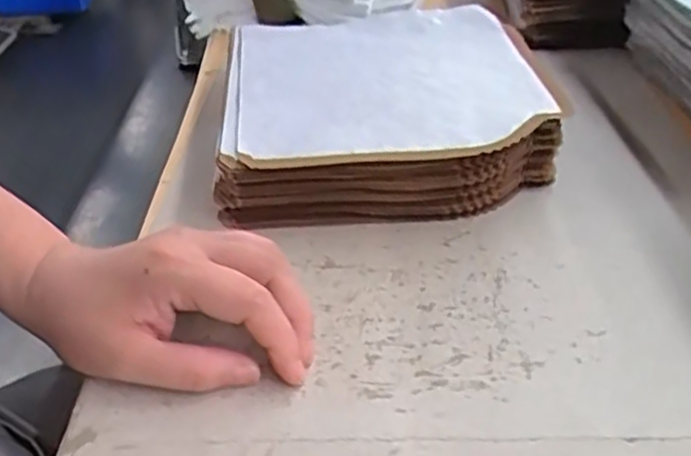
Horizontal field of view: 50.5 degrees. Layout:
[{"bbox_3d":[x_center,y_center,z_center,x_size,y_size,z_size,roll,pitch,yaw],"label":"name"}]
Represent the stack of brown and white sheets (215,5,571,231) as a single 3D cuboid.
[{"bbox_3d":[0.027,-0.093,0.537,0.224,0.053,0.248,-2,34,-2],"label":"stack of brown and white sheets"}]

